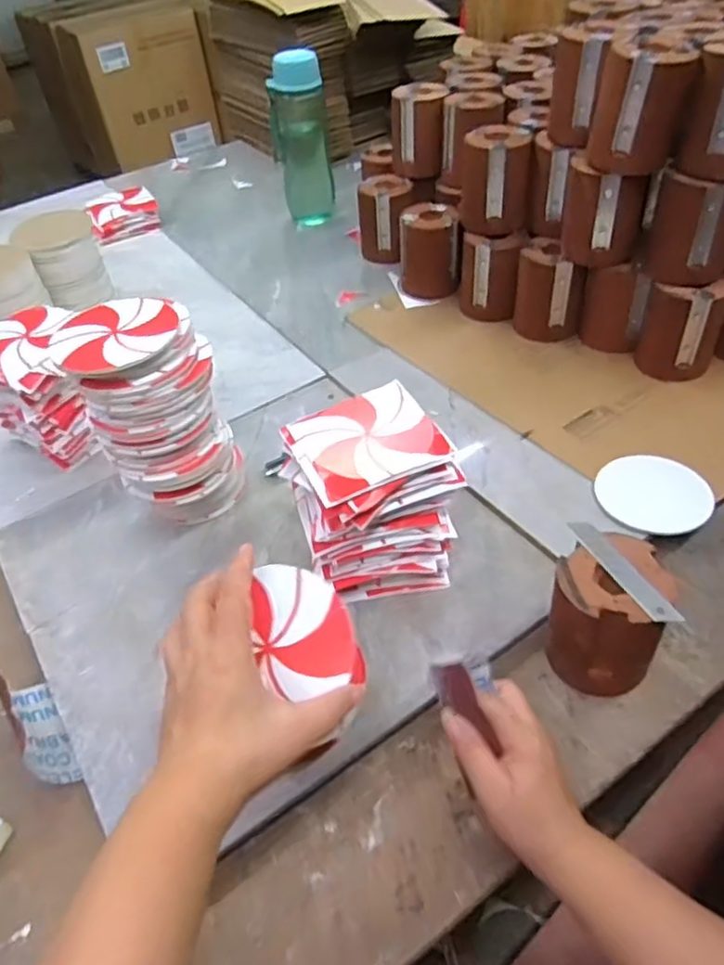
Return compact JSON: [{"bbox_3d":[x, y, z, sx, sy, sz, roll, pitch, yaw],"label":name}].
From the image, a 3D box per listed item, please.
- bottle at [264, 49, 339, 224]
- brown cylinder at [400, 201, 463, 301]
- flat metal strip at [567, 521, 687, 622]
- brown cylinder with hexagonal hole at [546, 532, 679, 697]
[{"bbox_3d":[-0.091,-0.512,1.012,0.066,0.229,0.066,-37,53,-26],"label":"bottle"},{"bbox_3d":[0.089,-0.304,0.888,0.077,0.098,0.078,-5,46,2],"label":"brown cylinder"},{"bbox_3d":[0.181,0.060,0.468,0.017,0.004,0.098,-32,48,-2],"label":"flat metal strip"},{"bbox_3d":[0.180,0.096,0.493,0.074,0.090,0.081,-3,46,4],"label":"brown cylinder with hexagonal hole"}]

